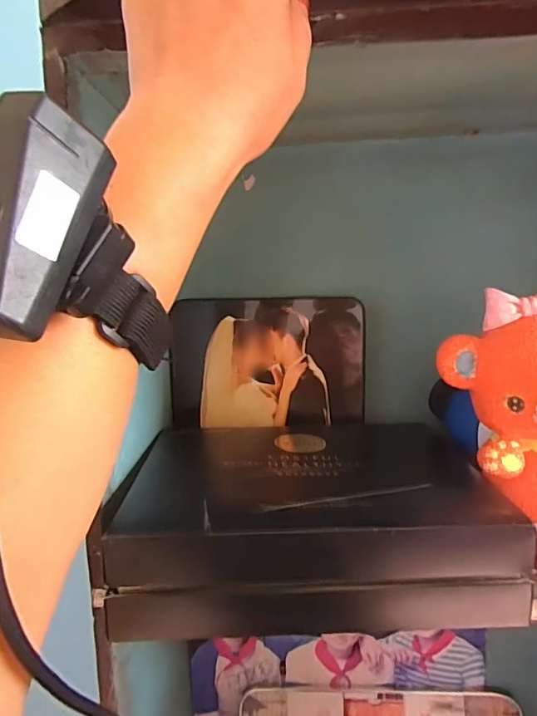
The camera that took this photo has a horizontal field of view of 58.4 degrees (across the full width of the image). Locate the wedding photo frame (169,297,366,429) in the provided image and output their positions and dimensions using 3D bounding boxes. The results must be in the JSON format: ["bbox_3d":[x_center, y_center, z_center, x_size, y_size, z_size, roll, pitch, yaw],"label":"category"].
[{"bbox_3d":[-0.002,0.006,0.613,0.244,0.160,0.014,-1,6,5],"label":"wedding photo frame"}]

